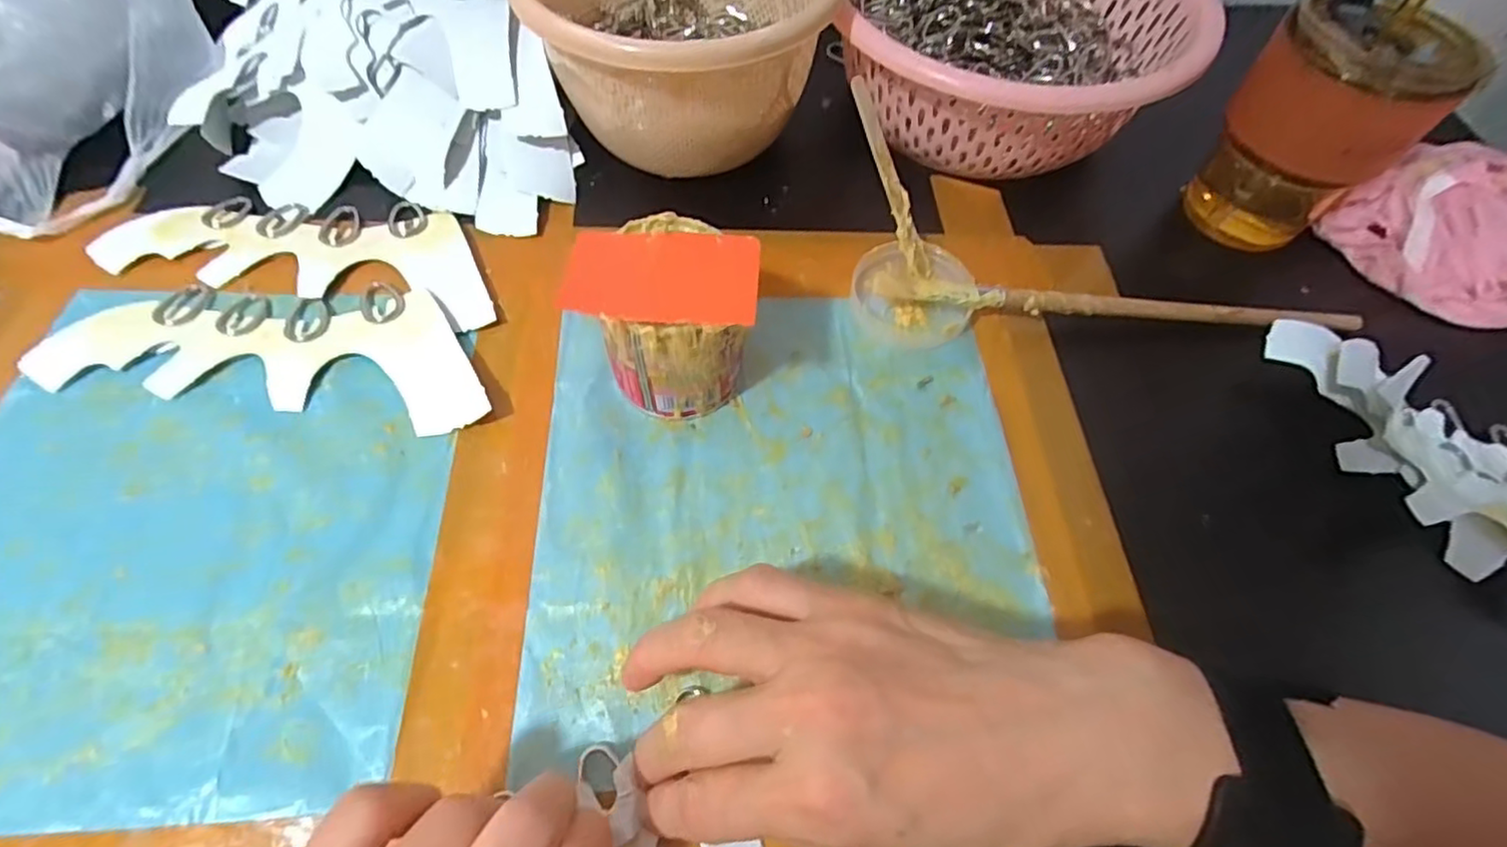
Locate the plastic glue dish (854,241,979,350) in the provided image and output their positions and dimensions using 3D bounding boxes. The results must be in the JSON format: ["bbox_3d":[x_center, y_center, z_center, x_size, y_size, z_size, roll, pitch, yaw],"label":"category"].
[{"bbox_3d":[0.087,-0.072,0.351,0.064,0.025,0.061,1,60,-2],"label":"plastic glue dish"}]

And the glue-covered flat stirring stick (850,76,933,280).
[{"bbox_3d":[0.075,-0.130,0.352,0.012,0.006,0.108,-28,105,-18],"label":"glue-covered flat stirring stick"}]

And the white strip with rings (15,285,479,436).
[{"bbox_3d":[-0.240,-0.041,0.331,0.221,0.011,0.082,4,60,-1],"label":"white strip with rings"}]

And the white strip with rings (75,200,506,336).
[{"bbox_3d":[-0.244,-0.099,0.369,0.215,0.007,0.078,8,60,1],"label":"white strip with rings"}]

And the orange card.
[{"bbox_3d":[-0.037,-0.062,0.271,0.077,0.004,0.048,3,59,-2],"label":"orange card"}]

